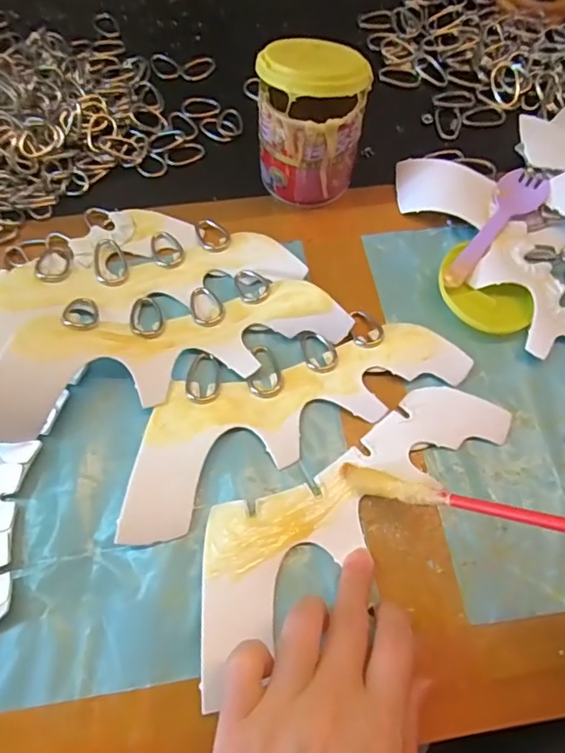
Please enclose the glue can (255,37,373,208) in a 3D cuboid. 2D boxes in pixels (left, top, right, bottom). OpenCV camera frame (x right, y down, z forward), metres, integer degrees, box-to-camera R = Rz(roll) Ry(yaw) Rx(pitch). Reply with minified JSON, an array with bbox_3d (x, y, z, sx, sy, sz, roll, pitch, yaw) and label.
[{"bbox_3d":[0.018,-0.161,0.343,0.062,0.089,0.058,1,67,-1],"label":"glue can"}]

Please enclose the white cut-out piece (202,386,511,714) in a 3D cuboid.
[{"bbox_3d":[0.031,0.067,0.290,0.207,0.011,0.066,-34,72,-15],"label":"white cut-out piece"}]

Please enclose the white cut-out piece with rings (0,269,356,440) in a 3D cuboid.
[{"bbox_3d":[-0.069,-0.025,0.310,0.207,0.035,0.068,-16,69,-8],"label":"white cut-out piece with rings"}]

